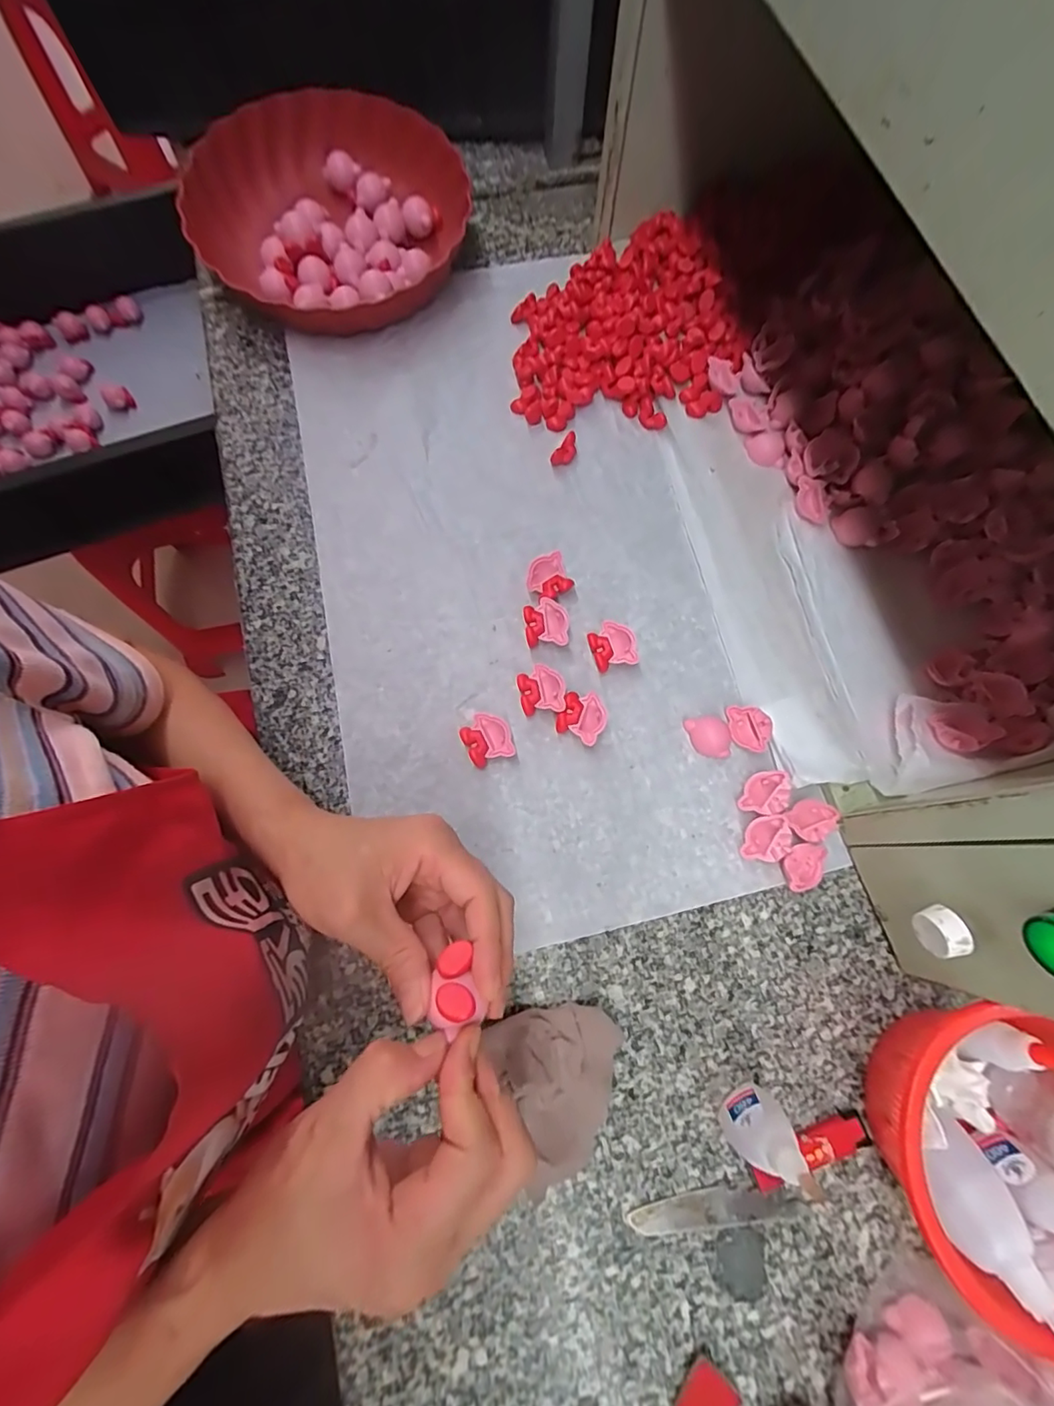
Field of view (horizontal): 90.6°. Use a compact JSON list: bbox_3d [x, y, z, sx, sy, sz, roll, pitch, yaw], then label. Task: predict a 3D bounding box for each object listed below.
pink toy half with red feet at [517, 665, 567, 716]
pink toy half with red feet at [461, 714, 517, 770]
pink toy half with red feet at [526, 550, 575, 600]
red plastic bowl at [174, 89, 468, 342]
[{"bbox_3d":[0.010,-0.009,0.384,0.032,0.016,0.035,-11,75,-4],"label":"pink toy half with red feet"},{"bbox_3d":[-0.028,0.026,0.373,0.033,0.018,0.035,-21,76,-7],"label":"pink toy half with red feet"},{"bbox_3d":[0.016,-0.097,0.406,0.033,0.016,0.031,-26,77,-8],"label":"pink toy half with red feet"},{"bbox_3d":[-0.173,-0.447,0.477,0.246,0.058,0.241,0,75,-1],"label":"red plastic bowl"}]

